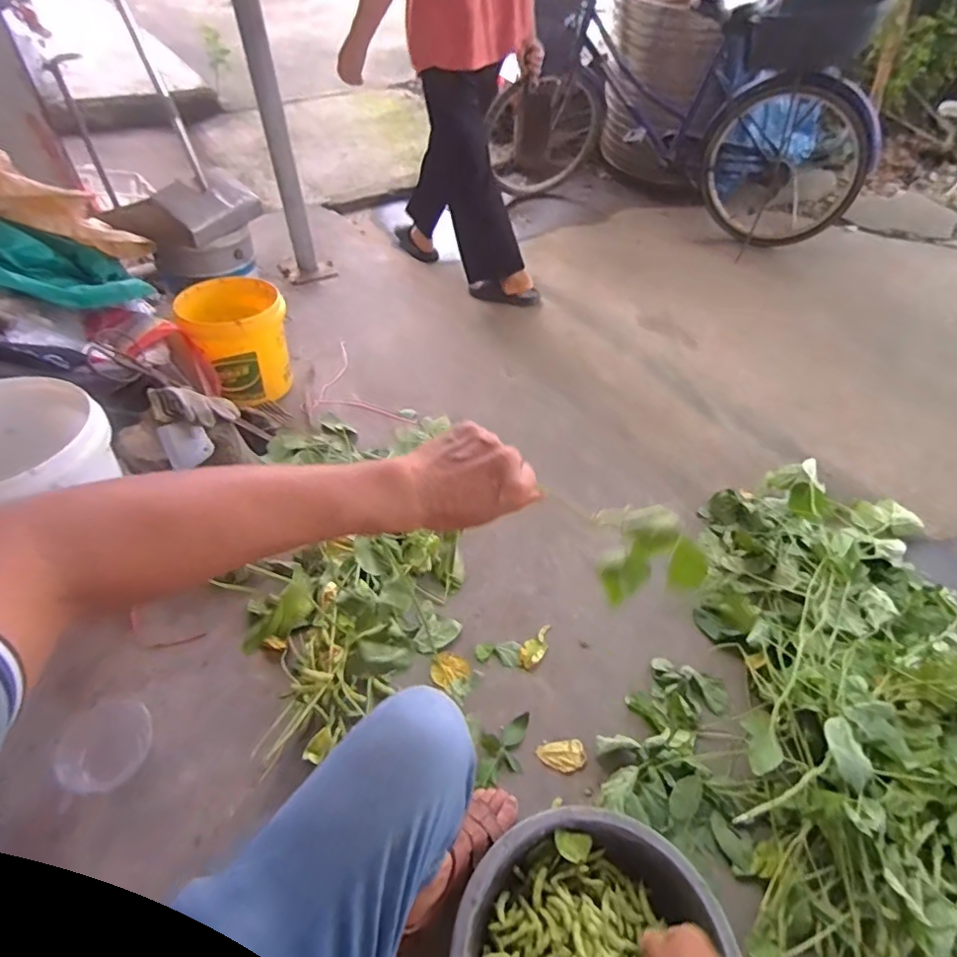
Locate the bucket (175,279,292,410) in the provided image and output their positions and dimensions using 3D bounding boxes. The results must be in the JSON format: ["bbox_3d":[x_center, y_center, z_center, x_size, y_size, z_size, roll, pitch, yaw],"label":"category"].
[{"bbox_3d":[-0.655,-0.384,1.568,0.258,0.275,0.258,-1,49,1],"label":"bucket"}]

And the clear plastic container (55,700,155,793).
[{"bbox_3d":[-0.603,0.433,0.907,0.125,0.017,0.135,6,56,-9],"label":"clear plastic container"}]

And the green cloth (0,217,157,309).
[{"bbox_3d":[-1.086,-0.520,1.355,0.483,0.154,0.218,-6,39,-41],"label":"green cloth"}]

